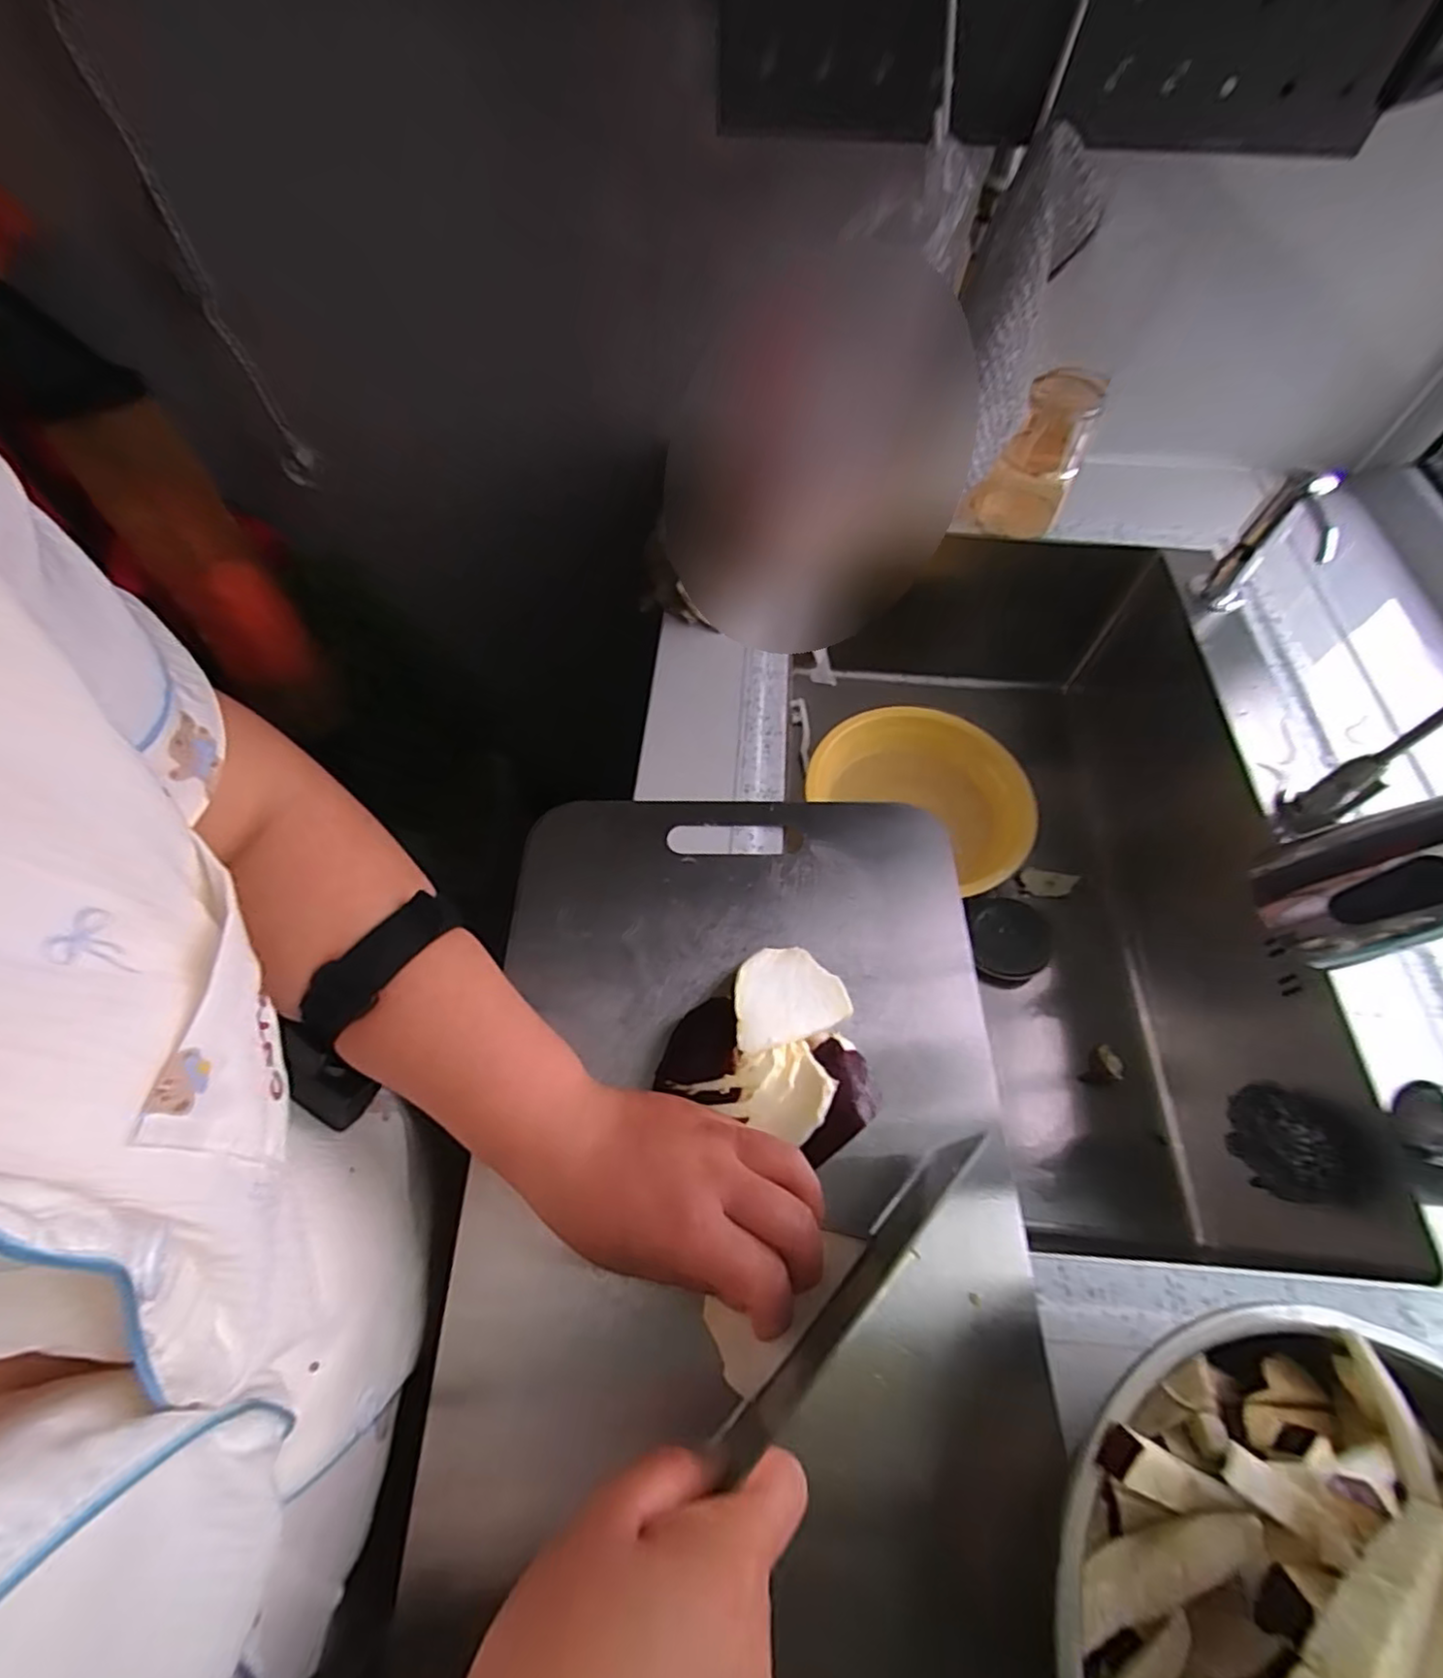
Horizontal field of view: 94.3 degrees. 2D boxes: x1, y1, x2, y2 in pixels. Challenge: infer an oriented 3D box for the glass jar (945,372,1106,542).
[{"bbox_3d":[0.284,-0.349,0.618,0.085,0.128,0.085,26,63,13],"label":"glass jar"}]

